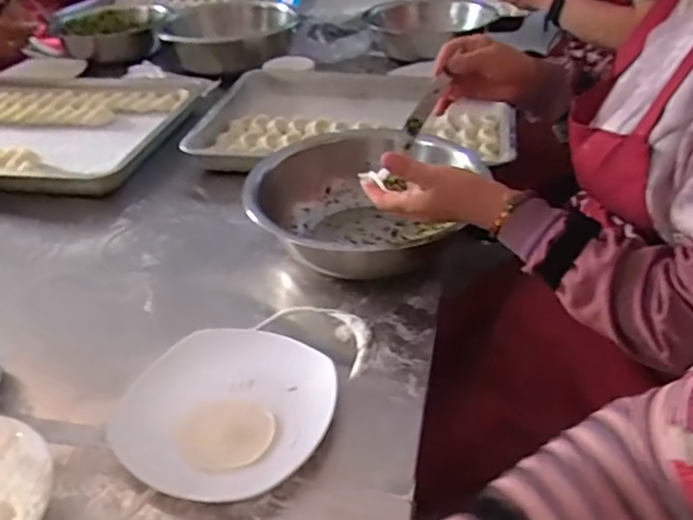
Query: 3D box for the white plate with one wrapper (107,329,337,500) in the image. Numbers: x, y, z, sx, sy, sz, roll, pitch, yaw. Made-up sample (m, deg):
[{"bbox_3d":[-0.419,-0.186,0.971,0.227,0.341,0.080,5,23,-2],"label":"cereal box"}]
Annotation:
[{"bbox_3d":[-0.104,0.130,0.551,0.169,0.032,0.180,-2,36,1],"label":"white plate with one wrapper"}]

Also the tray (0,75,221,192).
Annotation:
[{"bbox_3d":[-0.598,-0.249,1.117,0.608,0.041,0.447,4,37,9],"label":"tray"}]

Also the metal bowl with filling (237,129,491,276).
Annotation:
[{"bbox_3d":[0.023,-0.073,0.767,0.260,0.096,0.284,-2,36,1],"label":"metal bowl with filling"}]

